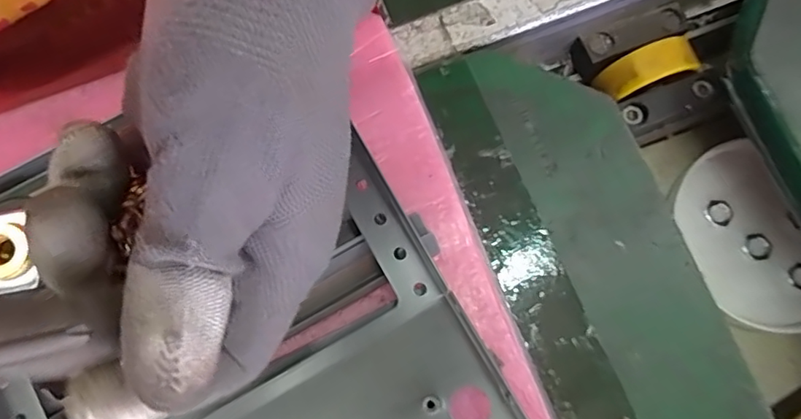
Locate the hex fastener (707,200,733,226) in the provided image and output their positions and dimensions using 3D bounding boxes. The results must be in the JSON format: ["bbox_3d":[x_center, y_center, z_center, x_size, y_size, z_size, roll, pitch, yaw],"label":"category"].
[{"bbox_3d":[0.170,0.002,0.306,0.010,0.006,0.014,-17,76,-3],"label":"hex fastener"}]

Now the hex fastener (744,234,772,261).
[{"bbox_3d":[0.188,0.019,0.299,0.012,0.004,0.013,6,76,3],"label":"hex fastener"}]

